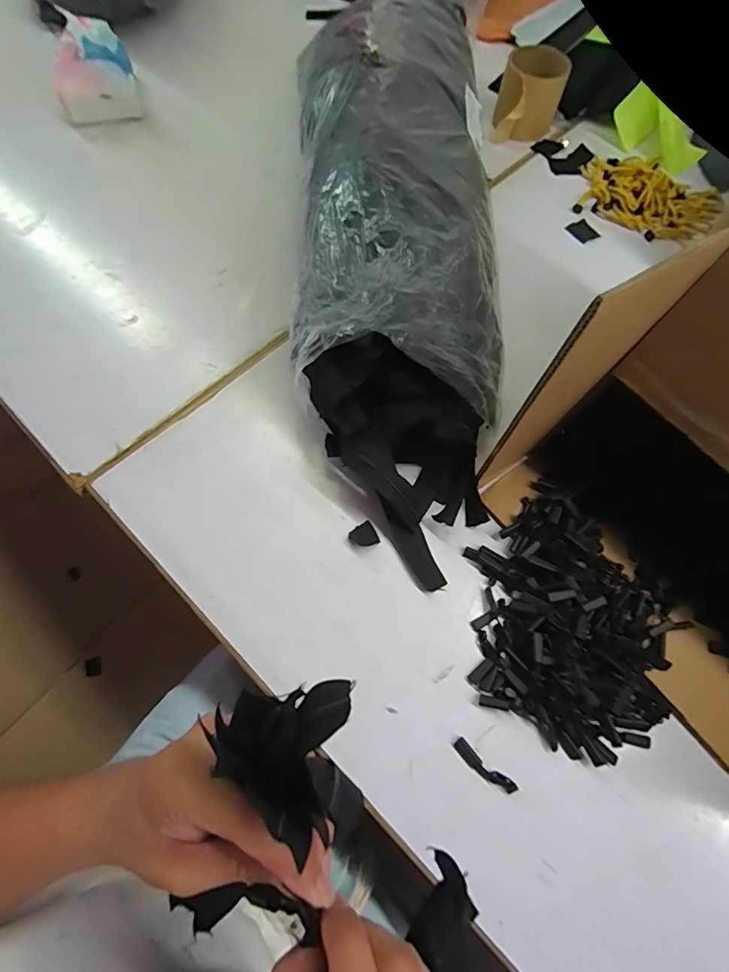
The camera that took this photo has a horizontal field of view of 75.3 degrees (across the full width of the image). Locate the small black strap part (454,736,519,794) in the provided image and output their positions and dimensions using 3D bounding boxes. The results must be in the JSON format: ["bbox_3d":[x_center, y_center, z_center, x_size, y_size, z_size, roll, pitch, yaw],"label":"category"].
[{"bbox_3d":[0.094,0.219,0.368,0.053,0.004,0.012,38,71,13],"label":"small black strap part"}]

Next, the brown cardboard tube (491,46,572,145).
[{"bbox_3d":[0.224,-0.527,0.640,0.084,0.079,0.073,15,68,4],"label":"brown cardboard tube"}]

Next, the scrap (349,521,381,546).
[{"bbox_3d":[-0.001,0.047,0.437,0.024,0.004,0.023,-25,71,-12],"label":"scrap"}]

